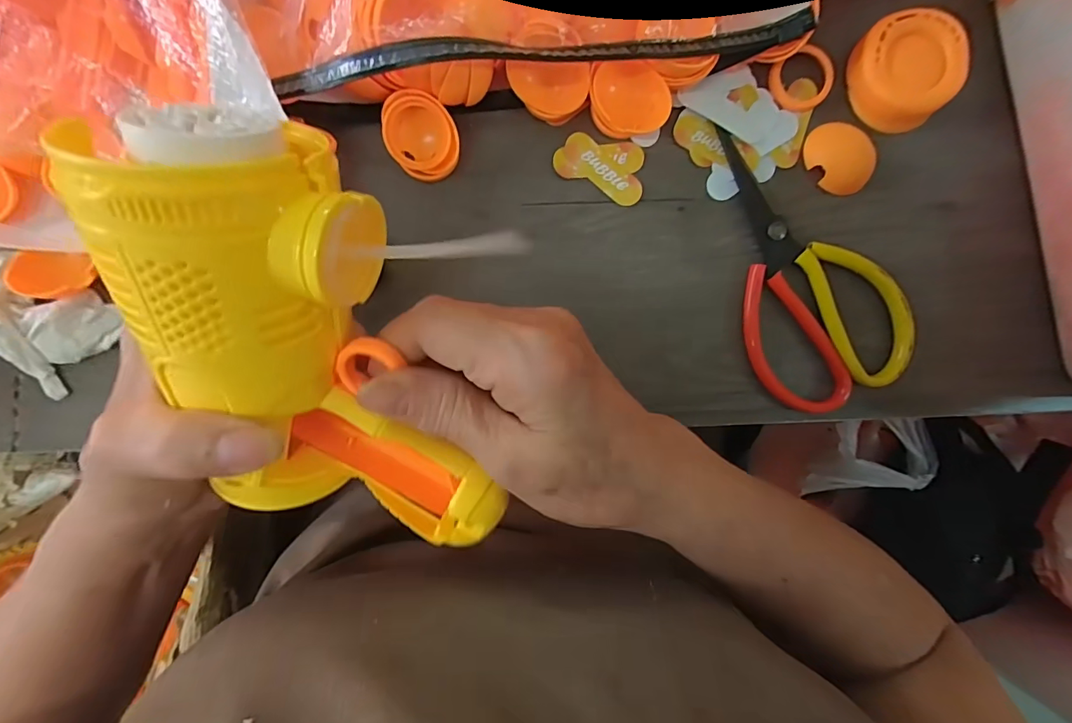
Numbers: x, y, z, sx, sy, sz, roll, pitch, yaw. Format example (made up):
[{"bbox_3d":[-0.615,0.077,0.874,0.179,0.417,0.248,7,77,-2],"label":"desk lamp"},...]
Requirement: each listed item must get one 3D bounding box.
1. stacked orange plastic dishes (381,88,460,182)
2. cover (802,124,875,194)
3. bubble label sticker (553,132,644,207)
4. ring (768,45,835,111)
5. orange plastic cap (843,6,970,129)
[{"bbox_3d":[-0.062,-0.122,0.251,0.042,0.012,0.037,38,109,-11],"label":"stacked orange plastic dishes"},{"bbox_3d":[0.175,-0.117,0.266,0.032,0.008,0.042,-42,93,0],"label":"cover"},{"bbox_3d":[0.036,-0.111,0.265,0.050,0.004,0.034,8,93,-2],"label":"bubble label sticker"},{"bbox_3d":[0.153,-0.161,0.263,0.035,0.006,0.032,0,93,-2],"label":"ring"},{"bbox_3d":[0.208,-0.162,0.259,0.056,0.017,0.055,0,94,-2],"label":"orange plastic cap"}]

